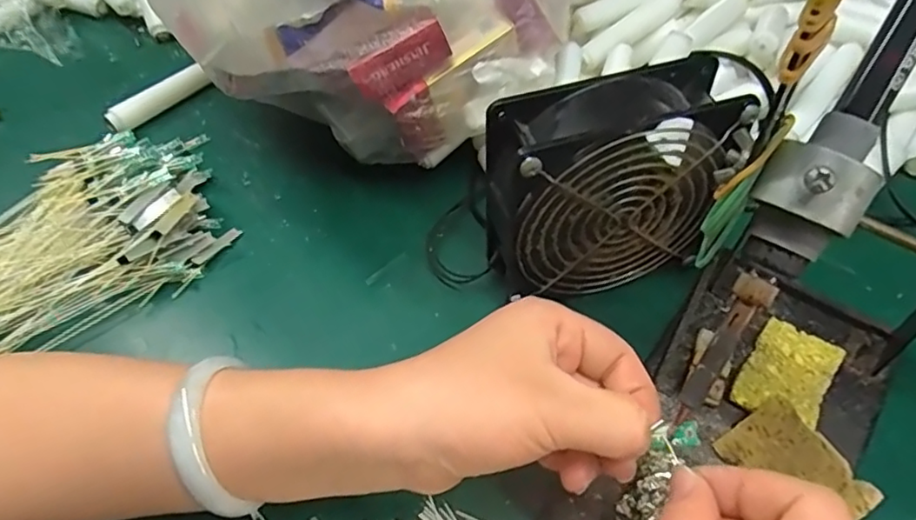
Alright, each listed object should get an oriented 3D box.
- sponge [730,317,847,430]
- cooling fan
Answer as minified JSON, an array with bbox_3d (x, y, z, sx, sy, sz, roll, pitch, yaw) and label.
[{"bbox_3d":[0.160,0.058,0.292,0.036,0.010,0.053,31,61,24],"label":"sponge"},{"bbox_3d":[0.083,-0.035,0.309,0.136,0.117,0.045,-14,53,-6],"label":"cooling fan"}]

